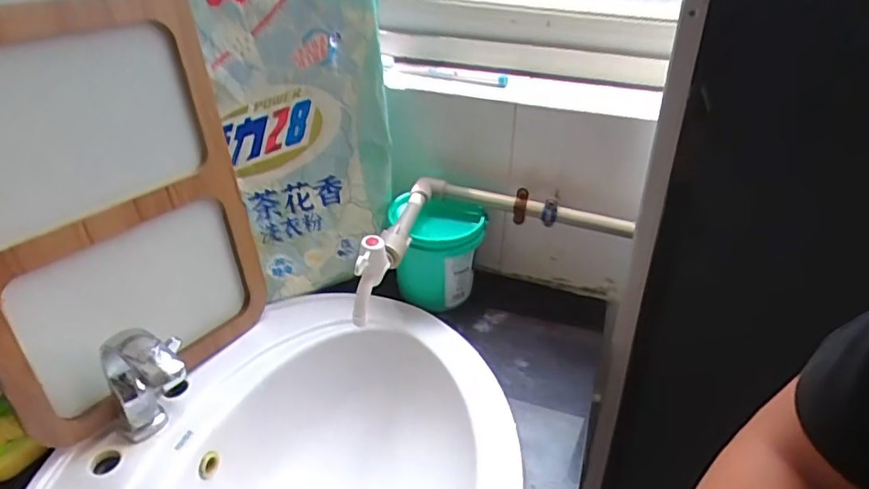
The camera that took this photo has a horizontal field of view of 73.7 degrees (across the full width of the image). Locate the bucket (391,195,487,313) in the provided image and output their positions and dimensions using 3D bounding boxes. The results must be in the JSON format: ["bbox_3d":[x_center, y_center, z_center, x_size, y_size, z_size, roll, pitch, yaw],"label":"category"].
[{"bbox_3d":[0.003,0.012,0.792,0.126,0.130,0.102,0,34,-1],"label":"bucket"}]

